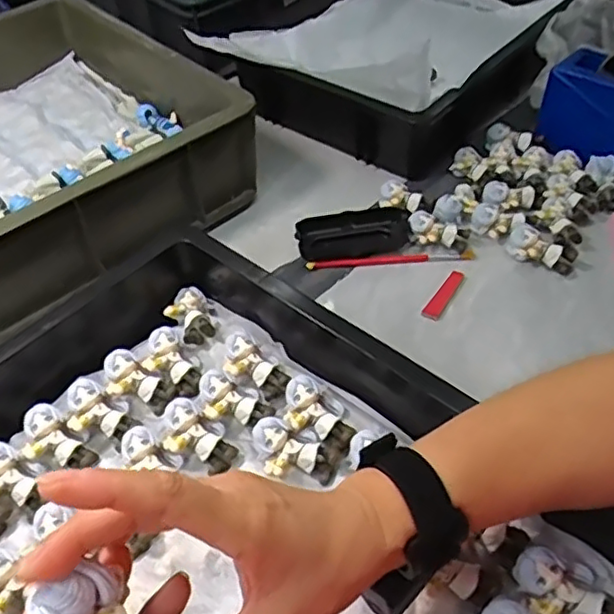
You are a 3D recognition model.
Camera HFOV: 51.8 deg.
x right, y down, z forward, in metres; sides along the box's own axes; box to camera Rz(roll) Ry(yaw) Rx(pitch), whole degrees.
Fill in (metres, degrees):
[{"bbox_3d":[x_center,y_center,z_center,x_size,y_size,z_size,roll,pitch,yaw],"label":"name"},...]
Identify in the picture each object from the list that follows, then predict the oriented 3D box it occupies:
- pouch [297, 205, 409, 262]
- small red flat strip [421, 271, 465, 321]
[{"bbox_3d":[0.046,-0.073,0.642,0.112,0.030,0.046,-4,48,1],"label":"pouch"},{"bbox_3d":[0.128,-0.011,0.588,0.017,0.006,0.056,31,70,24],"label":"small red flat strip"}]

